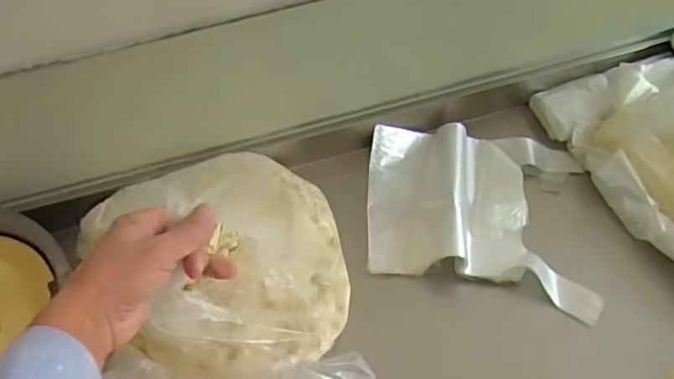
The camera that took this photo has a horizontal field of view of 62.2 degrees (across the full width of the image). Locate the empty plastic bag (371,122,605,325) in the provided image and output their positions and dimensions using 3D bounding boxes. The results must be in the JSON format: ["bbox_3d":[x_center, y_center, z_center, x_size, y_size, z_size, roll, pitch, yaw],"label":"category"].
[{"bbox_3d":[0.167,0.016,0.665,0.261,0.040,0.212,10,56,10],"label":"empty plastic bag"}]

